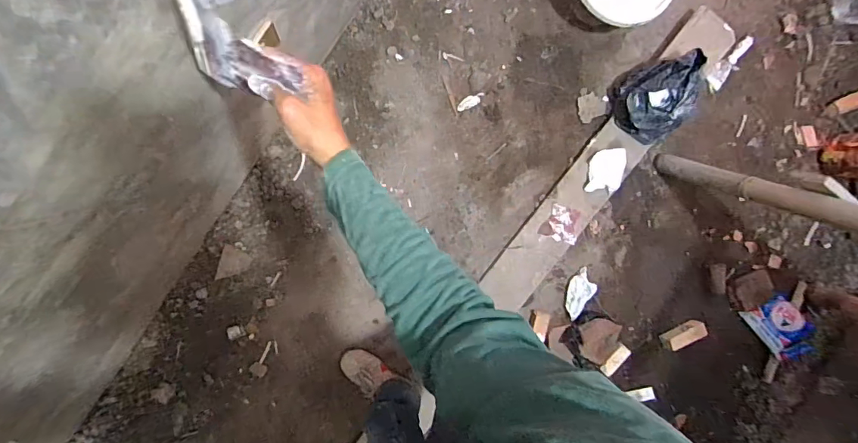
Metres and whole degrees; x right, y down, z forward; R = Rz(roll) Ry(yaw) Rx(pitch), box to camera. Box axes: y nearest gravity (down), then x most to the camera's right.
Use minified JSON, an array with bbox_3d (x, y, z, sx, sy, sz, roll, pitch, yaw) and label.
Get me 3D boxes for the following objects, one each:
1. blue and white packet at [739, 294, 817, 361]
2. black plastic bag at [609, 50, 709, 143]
[{"bbox_3d":[1.178,0.354,1.486,0.156,0.028,0.214,-40,88,8],"label":"blue and white packet"},{"bbox_3d":[0.675,-0.359,1.321,0.239,0.161,0.221,-24,98,-8],"label":"black plastic bag"}]

